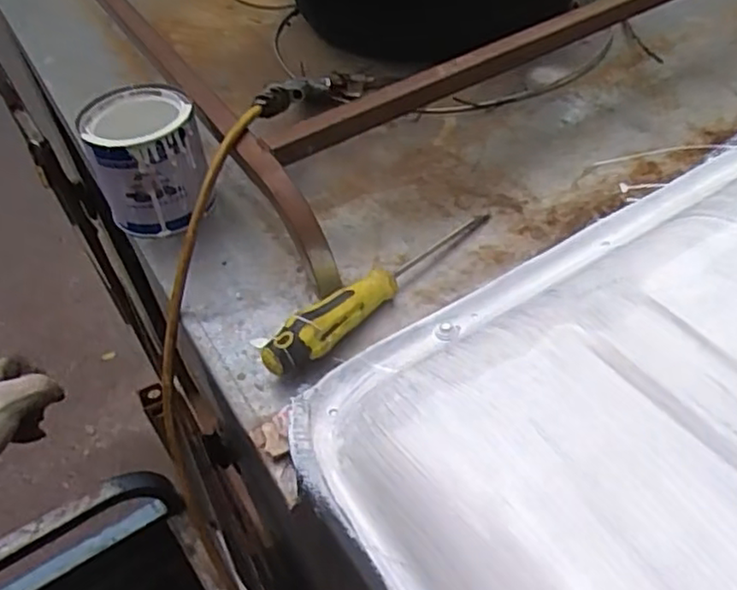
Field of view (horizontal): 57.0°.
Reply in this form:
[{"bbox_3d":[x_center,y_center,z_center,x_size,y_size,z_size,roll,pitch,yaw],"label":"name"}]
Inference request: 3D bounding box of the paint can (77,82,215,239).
[{"bbox_3d":[-0.181,-0.111,0.561,0.086,0.096,0.085,-2,51,2],"label":"paint can"}]

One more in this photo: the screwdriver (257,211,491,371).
[{"bbox_3d":[0.016,-0.010,0.496,0.222,0.039,0.028,-38,58,-25],"label":"screwdriver"}]

